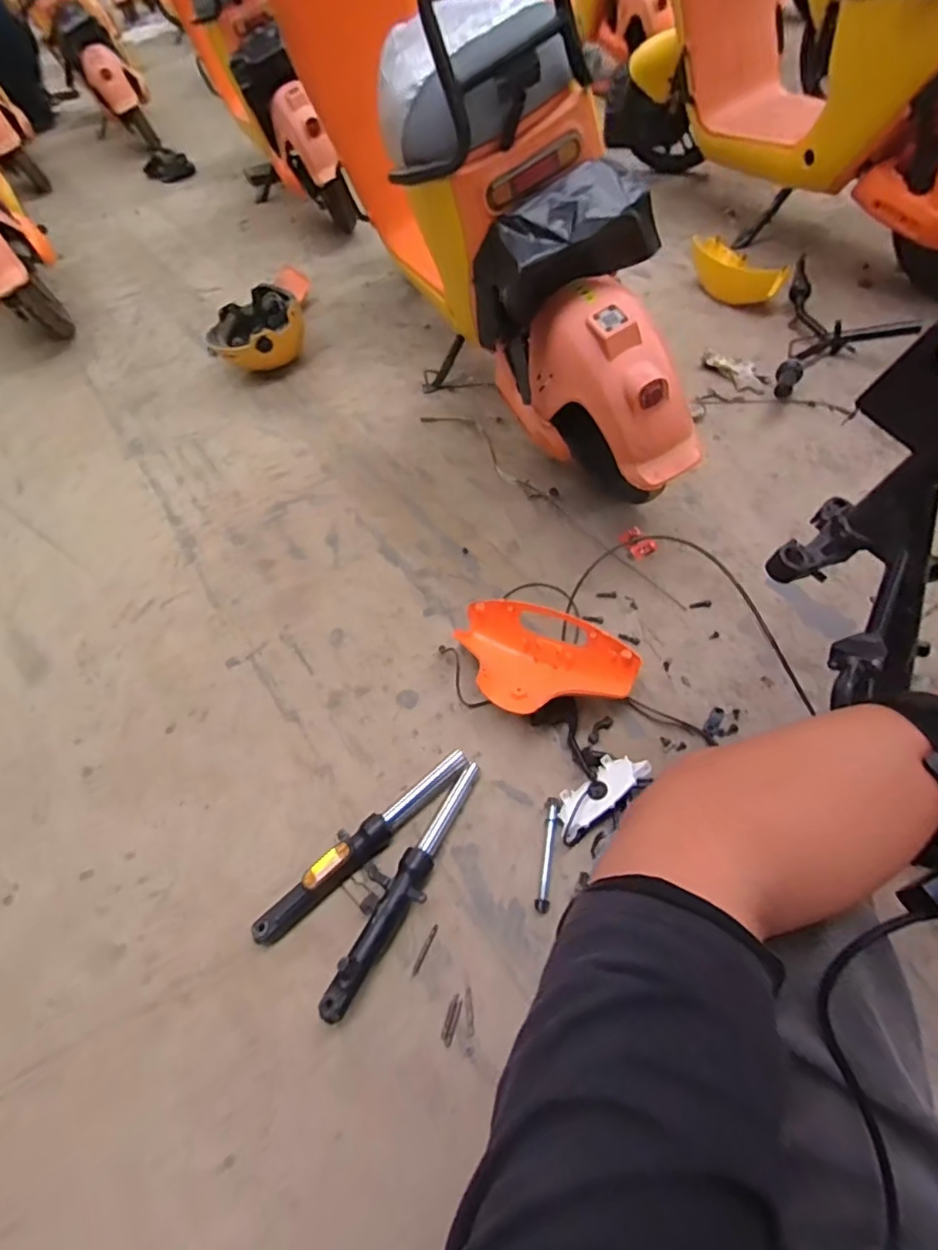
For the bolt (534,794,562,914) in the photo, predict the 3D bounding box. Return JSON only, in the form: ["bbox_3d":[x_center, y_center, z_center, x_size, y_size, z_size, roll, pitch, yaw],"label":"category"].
[{"bbox_3d":[0.110,0.313,0.795,0.020,0.022,0.145,6,55,9],"label":"bolt"}]

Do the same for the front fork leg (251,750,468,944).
[{"bbox_3d":[-0.148,0.296,0.812,0.355,0.049,0.057,-37,60,-20],"label":"front fork leg"}]

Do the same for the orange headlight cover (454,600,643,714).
[{"bbox_3d":[0.110,0.068,0.923,0.294,0.092,0.183,13,57,13],"label":"orange headlight cover"}]

